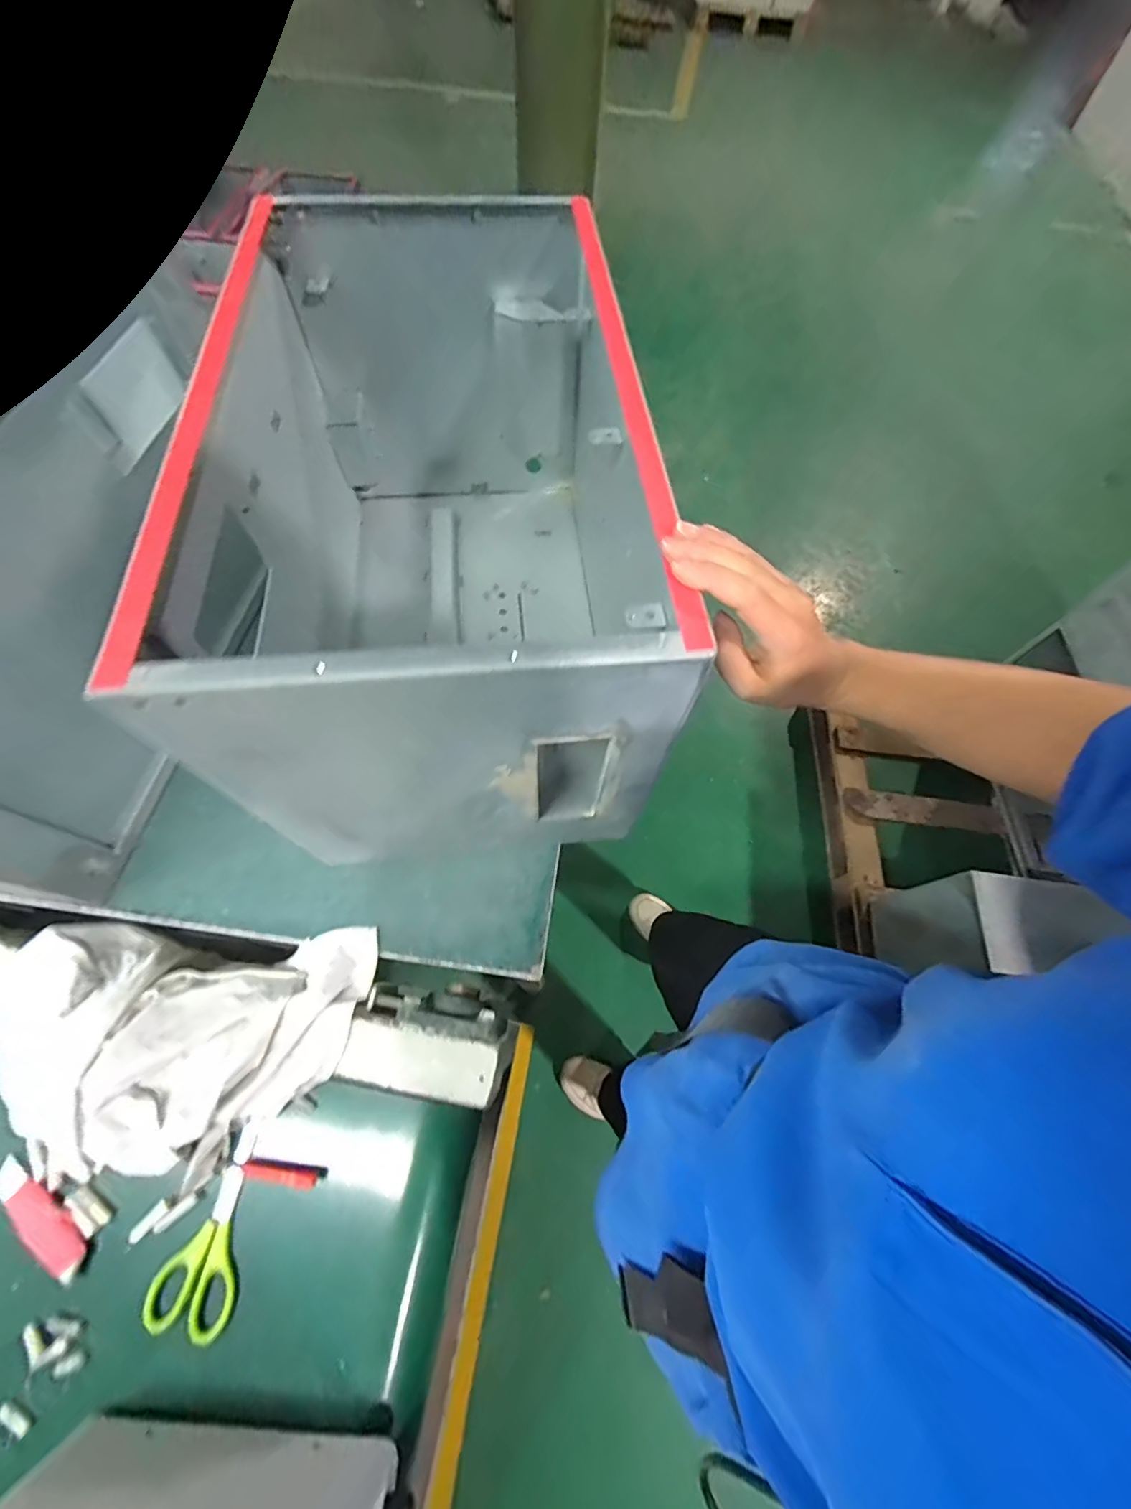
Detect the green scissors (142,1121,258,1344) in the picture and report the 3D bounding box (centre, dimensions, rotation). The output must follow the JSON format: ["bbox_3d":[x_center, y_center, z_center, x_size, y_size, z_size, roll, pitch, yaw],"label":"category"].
[{"bbox_3d":[-0.258,0.353,0.395,0.057,0.011,0.122,15,65,5],"label":"green scissors"}]

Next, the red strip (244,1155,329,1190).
[{"bbox_3d":[-0.218,0.321,0.407,0.060,0.011,0.013,12,65,3],"label":"red strip"}]

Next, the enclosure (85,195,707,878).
[{"bbox_3d":[-0.107,-0.215,0.512,0.312,0.354,0.572,-4,69,-2],"label":"enclosure"}]

